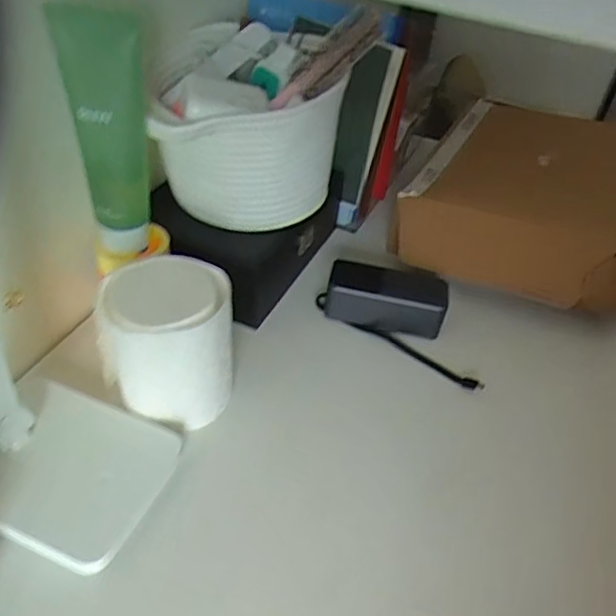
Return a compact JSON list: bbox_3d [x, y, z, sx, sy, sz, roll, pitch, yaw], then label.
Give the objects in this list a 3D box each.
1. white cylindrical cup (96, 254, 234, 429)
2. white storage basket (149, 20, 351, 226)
[{"bbox_3d":[-0.113,0.024,0.498,0.092,0.104,0.101,13,44,10],"label":"white cylindrical cup"},{"bbox_3d":[-0.058,-0.175,0.598,0.167,0.143,0.166,2,43,-2],"label":"white storage basket"}]

